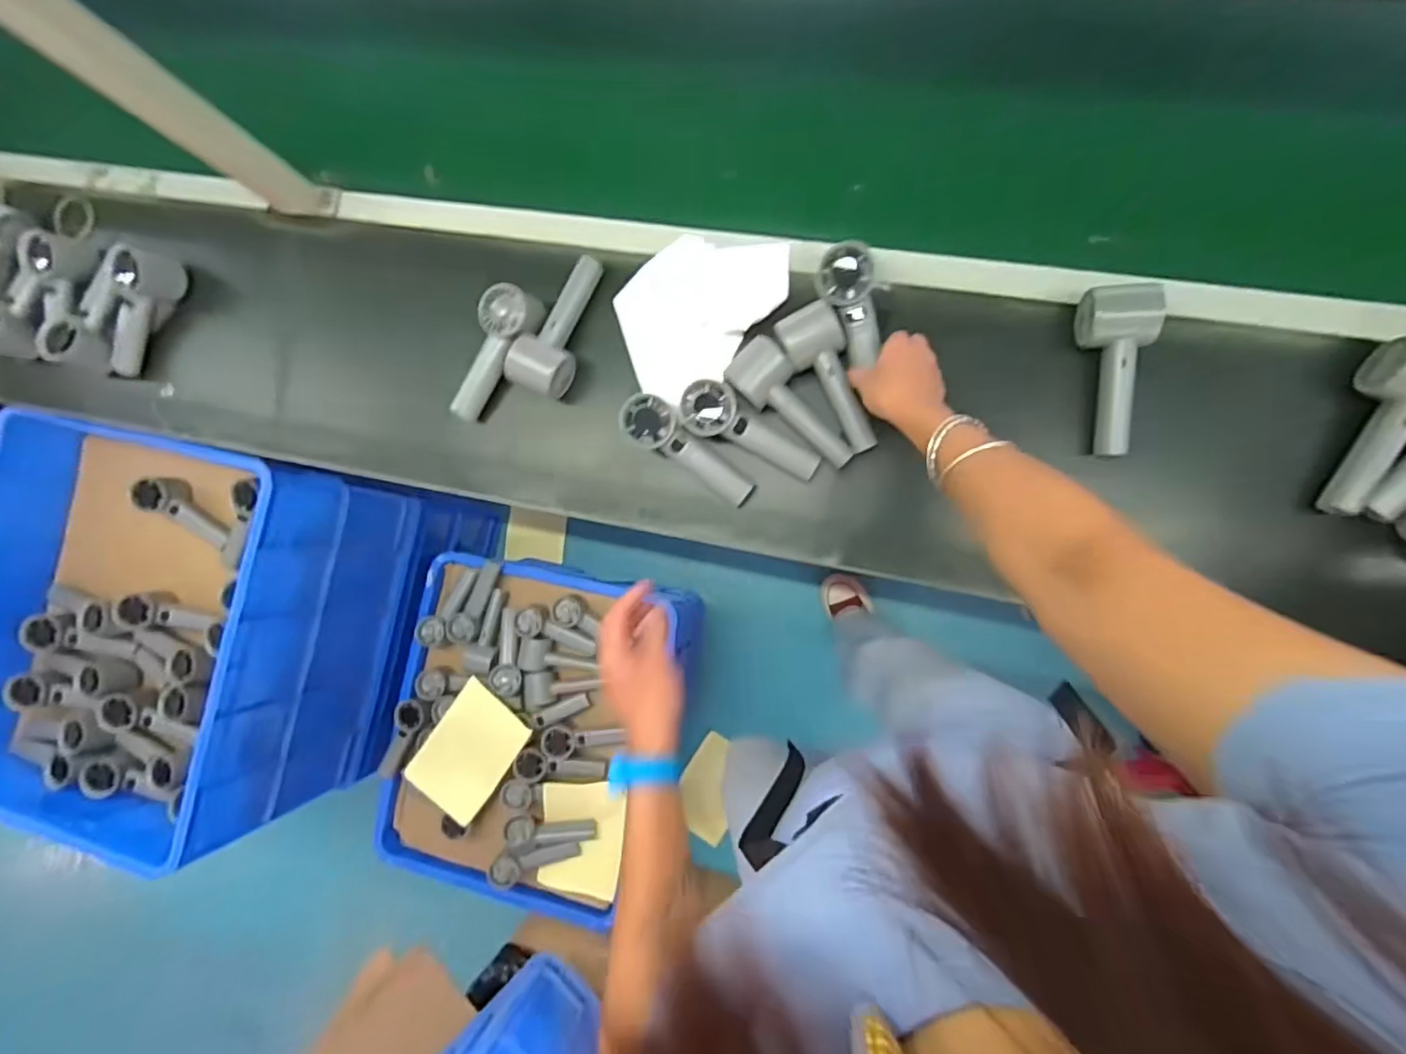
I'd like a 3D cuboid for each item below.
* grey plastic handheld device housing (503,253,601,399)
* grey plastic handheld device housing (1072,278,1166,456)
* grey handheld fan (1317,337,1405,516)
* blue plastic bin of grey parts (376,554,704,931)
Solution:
[{"bbox_3d":[-0.162,-0.226,0.680,0.059,0.045,0.157,25,91,9],"label":"grey plastic handheld device housing"},{"bbox_3d":[0.393,-0.148,0.575,0.050,0.052,0.155,-4,103,8],"label":"grey plastic handheld device housing"},{"bbox_3d":[0.616,-0.085,0.542,0.055,0.051,0.158,18,104,9],"label":"grey handheld fan"},{"bbox_3d":[-0.310,0.378,1.229,0.520,0.327,0.592,12,88,9],"label":"blue plastic bin of grey parts"}]

